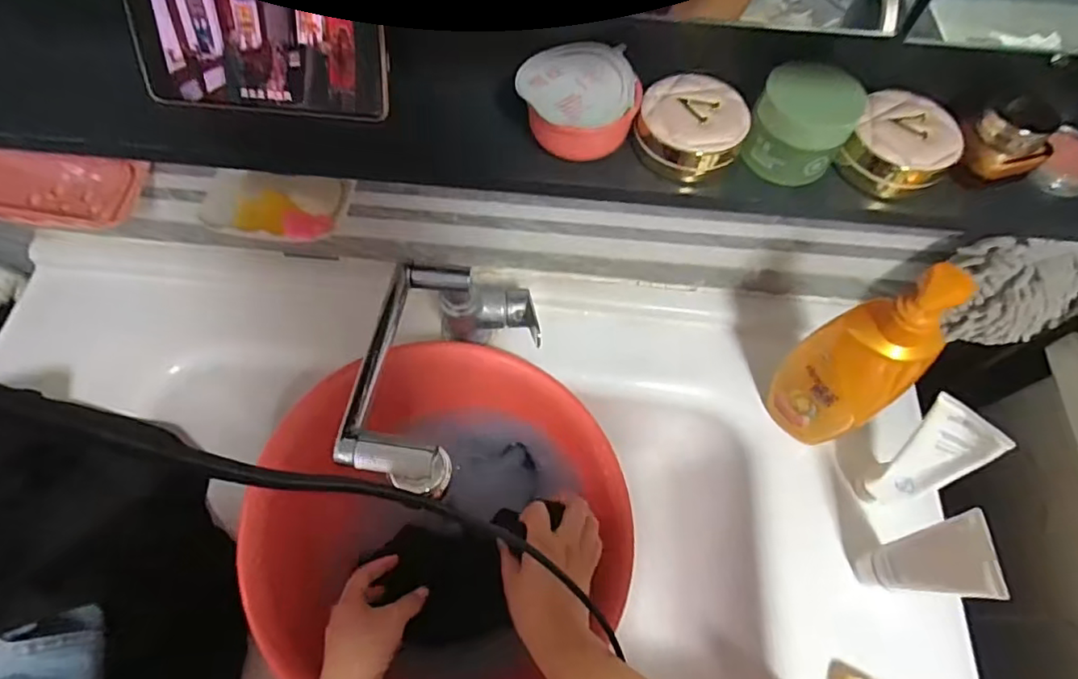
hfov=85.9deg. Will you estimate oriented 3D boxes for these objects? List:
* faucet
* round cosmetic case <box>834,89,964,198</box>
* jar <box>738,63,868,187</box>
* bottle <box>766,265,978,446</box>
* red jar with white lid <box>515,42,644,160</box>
[{"bbox_3d":[-0.071,0.024,0.497,0.124,0.126,0.220,7,63,1],"label":"faucet"},{"bbox_3d":[0.242,-0.129,0.390,0.063,0.038,0.066,1,63,-2],"label":"round cosmetic case"},{"bbox_3d":[0.169,-0.140,0.376,0.059,0.055,0.051,28,65,12],"label":"jar"},{"bbox_3d":[0.271,0.020,0.493,0.041,0.239,0.082,-37,70,-19],"label":"bottle"},{"bbox_3d":[0.025,-0.155,0.382,0.077,0.041,0.075,1,63,-2],"label":"red jar with white lid"}]

